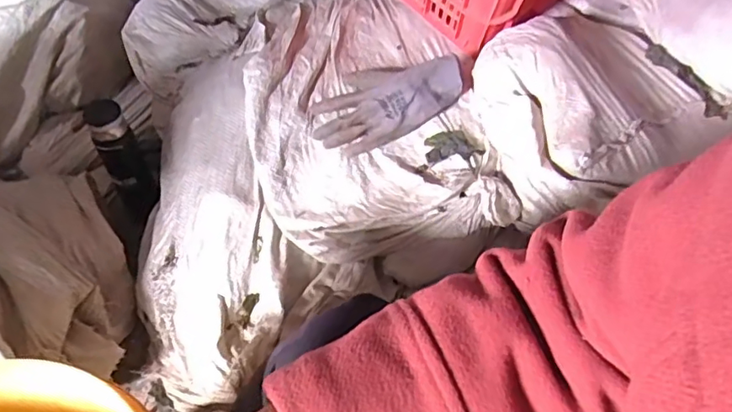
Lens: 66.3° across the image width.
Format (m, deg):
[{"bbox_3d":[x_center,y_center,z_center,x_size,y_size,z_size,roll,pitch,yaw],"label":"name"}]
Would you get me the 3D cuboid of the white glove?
[{"bbox_3d":[0.033,-0.155,0.822,0.231,0.111,0.045,-24,9,5],"label":"white glove"}]

